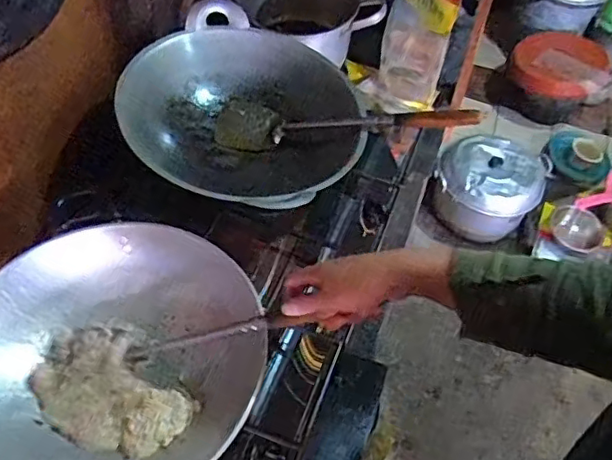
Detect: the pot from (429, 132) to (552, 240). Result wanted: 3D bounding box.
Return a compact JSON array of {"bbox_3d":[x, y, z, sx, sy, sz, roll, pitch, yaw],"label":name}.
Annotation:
[{"bbox_3d":[0.523,-0.127,1.724,0.289,0.199,0.245,21,57,12],"label":"pot"}]

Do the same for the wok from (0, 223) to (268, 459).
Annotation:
[{"bbox_3d":[-0.235,0.149,0.678,0.307,0.096,0.331,1,55,-1],"label":"wok"}]

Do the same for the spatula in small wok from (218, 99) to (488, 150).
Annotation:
[{"bbox_3d":[0.049,-0.160,0.889,0.398,0.059,0.082,3,52,27],"label":"spatula in small wok"}]

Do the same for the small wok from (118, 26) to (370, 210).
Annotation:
[{"bbox_3d":[-0.089,-0.162,0.902,0.324,0.133,0.331,1,55,-1],"label":"small wok"}]

